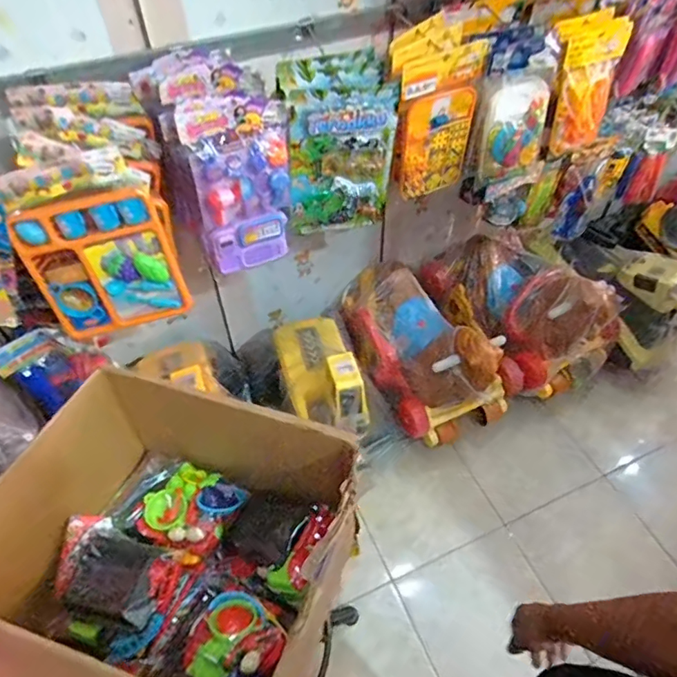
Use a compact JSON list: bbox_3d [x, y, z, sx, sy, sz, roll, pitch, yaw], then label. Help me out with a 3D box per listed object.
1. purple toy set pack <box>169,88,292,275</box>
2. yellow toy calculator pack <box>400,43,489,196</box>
[{"bbox_3d":[-0.194,-0.319,1.053,0.209,0.358,0.065,-26,55,-19],"label":"purple toy set pack"},{"bbox_3d":[0.228,-0.504,1.193,0.208,0.341,0.054,-24,54,-18],"label":"yellow toy calculator pack"}]

